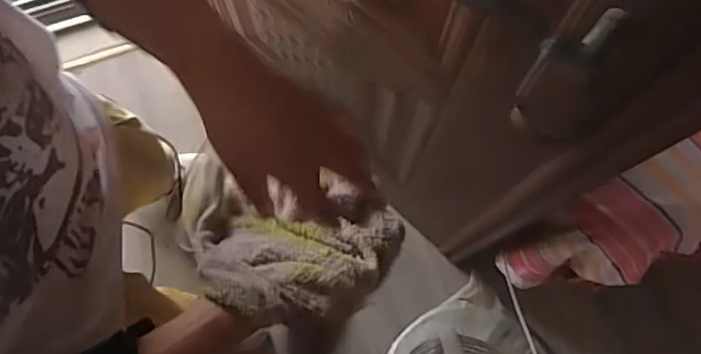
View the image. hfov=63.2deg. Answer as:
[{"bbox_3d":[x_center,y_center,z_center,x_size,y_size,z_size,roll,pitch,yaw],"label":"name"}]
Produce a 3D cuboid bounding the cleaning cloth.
[{"bbox_3d":[-0.062,0.050,0.481,0.198,0.077,0.125,17,76,3],"label":"cleaning cloth"}]

